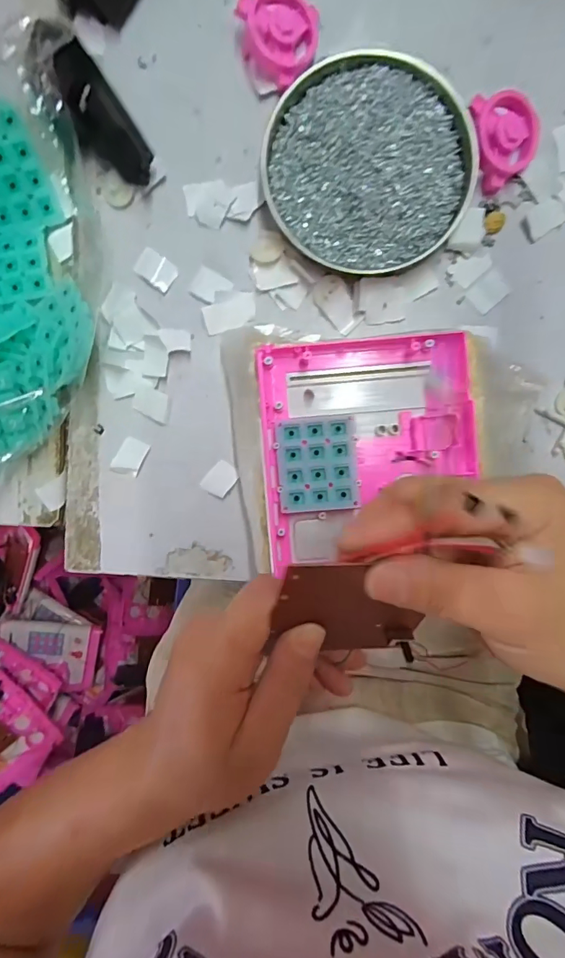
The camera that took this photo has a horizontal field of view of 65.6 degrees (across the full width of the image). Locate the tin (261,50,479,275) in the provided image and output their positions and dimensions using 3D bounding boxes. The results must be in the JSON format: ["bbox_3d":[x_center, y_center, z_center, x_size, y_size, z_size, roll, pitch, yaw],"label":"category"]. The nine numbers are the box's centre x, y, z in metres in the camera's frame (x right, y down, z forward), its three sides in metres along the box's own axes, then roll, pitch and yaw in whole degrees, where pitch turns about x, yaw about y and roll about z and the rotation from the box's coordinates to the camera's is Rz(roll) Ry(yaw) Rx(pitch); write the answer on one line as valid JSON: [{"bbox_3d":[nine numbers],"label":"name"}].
[{"bbox_3d":[0.057,-0.208,0.295,0.134,0.023,0.132,0,94,1],"label":"tin"}]

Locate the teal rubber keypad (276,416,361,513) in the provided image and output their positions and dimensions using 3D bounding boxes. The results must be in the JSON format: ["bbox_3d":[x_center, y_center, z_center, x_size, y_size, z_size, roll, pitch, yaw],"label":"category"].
[{"bbox_3d":[0.023,-0.010,0.281,0.050,0.009,0.058,-4,94,1],"label":"teal rubber keypad"}]

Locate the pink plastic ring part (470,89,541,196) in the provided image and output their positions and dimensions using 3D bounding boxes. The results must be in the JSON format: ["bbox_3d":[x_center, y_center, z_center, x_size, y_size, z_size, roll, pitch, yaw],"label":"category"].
[{"bbox_3d":[0.151,-0.230,0.294,0.053,0.014,0.054,-30,110,-8],"label":"pink plastic ring part"}]

